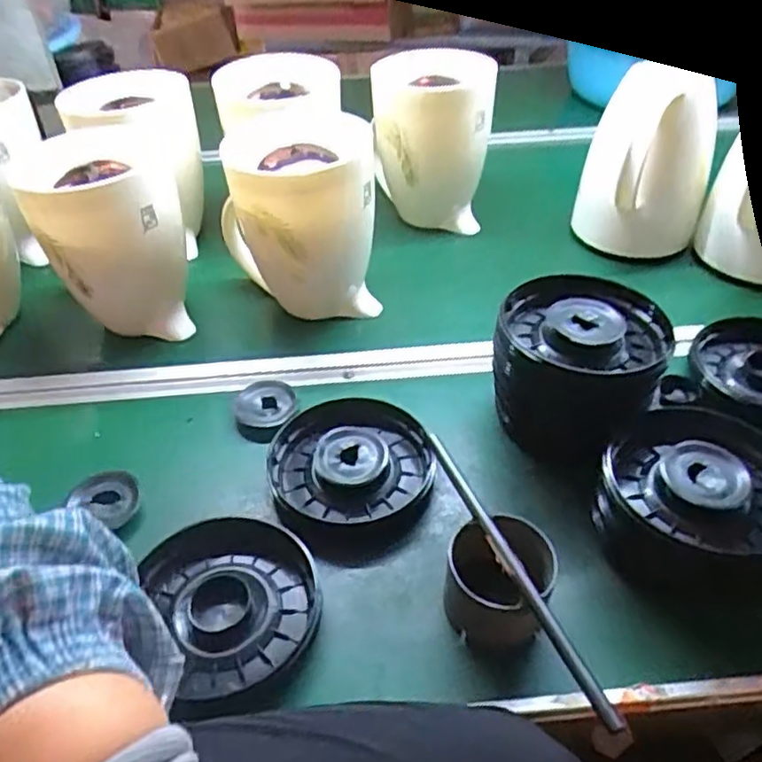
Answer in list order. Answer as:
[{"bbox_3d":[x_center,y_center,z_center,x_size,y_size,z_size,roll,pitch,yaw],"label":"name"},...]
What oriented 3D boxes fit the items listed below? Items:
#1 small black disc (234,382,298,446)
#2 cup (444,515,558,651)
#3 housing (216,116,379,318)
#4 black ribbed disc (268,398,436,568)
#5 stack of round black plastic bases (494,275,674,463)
[{"bbox_3d":[-0.108,0.031,0.619,0.057,0.019,0.071,-8,41,-7],"label":"small black disc"},{"bbox_3d":[0.083,0.140,0.474,0.071,0.063,0.071,-1,41,1],"label":"cup"},{"bbox_3d":[-0.080,-0.153,0.686,0.147,0.188,0.141,0,41,3],"label":"housing"},{"bbox_3d":[-0.022,0.077,0.563,0.137,0.033,0.144,-1,41,1],"label":"black ribbed disc"},{"bbox_3d":[0.168,-0.006,0.577,0.141,0.112,0.128,10,42,14],"label":"stack of round black plastic bases"}]

